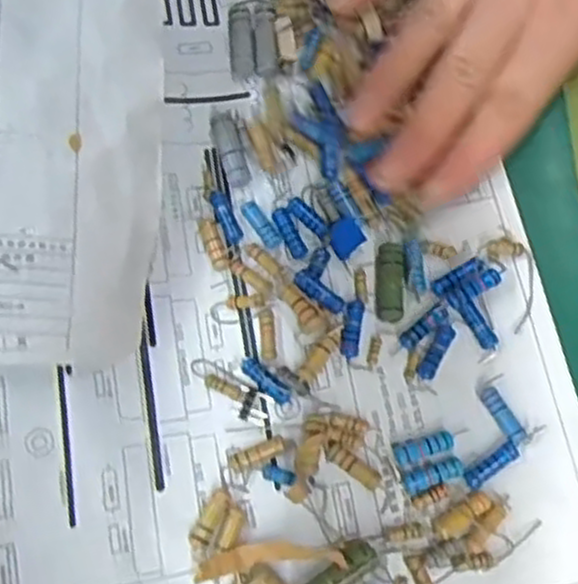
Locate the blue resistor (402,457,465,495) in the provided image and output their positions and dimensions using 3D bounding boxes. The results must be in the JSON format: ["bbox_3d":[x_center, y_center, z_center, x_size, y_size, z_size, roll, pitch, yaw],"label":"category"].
[{"bbox_3d":[0.041,0.051,0.217,0.017,0.004,0.006,-17,73,-5],"label":"blue resistor"}]

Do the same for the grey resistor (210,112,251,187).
[{"bbox_3d":[-0.019,-0.046,0.249,0.008,0.006,0.025,-16,73,-4],"label":"grey resistor"}]

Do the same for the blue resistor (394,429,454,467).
[{"bbox_3d":[0.039,0.044,0.220,0.017,0.004,0.006,-18,73,-5],"label":"blue resistor"}]

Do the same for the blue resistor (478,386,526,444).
[{"bbox_3d":[0.061,0.035,0.222,0.006,0.005,0.017,-28,74,-8],"label":"blue resistor"}]

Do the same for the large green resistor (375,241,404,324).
[{"bbox_3d":[0.030,-0.003,0.234,0.008,0.005,0.024,3,73,2],"label":"large green resistor"}]

